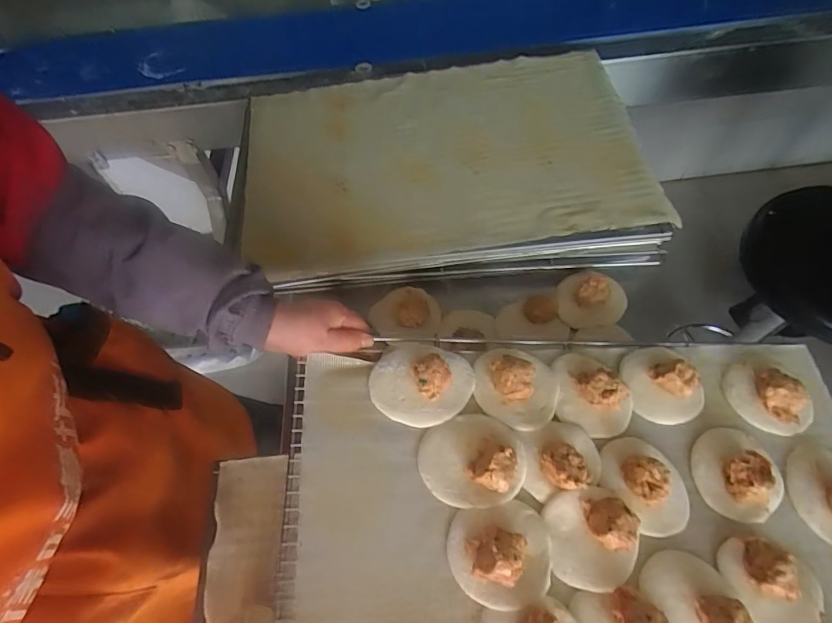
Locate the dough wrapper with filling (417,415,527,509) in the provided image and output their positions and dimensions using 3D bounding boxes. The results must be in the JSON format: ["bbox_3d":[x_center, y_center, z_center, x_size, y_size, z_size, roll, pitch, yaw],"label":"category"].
[{"bbox_3d":[0.054,0.138,0.423,0.099,0.032,0.081,-11,61,-1],"label":"dough wrapper with filling"}]

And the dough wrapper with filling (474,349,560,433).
[{"bbox_3d":[0.104,0.071,0.463,0.085,0.040,0.085,-2,61,3],"label":"dough wrapper with filling"}]

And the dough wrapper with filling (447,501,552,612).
[{"bbox_3d":[0.070,0.207,0.387,0.090,0.035,0.087,-2,61,3],"label":"dough wrapper with filling"}]

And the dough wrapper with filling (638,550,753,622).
[{"bbox_3d":[0.236,0.252,0.381,0.076,0.033,0.089,-2,61,3],"label":"dough wrapper with filling"}]

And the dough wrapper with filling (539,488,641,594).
[{"bbox_3d":[0.156,0.199,0.399,0.074,0.027,0.080,-2,61,3],"label":"dough wrapper with filling"}]

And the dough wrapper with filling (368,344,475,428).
[{"bbox_3d":[0.005,0.068,0.454,0.101,0.040,0.082,8,62,9],"label":"dough wrapper with filling"}]

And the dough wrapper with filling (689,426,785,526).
[{"bbox_3d":[0.319,0.156,0.444,0.082,0.045,0.089,-2,61,3],"label":"dough wrapper with filling"}]

